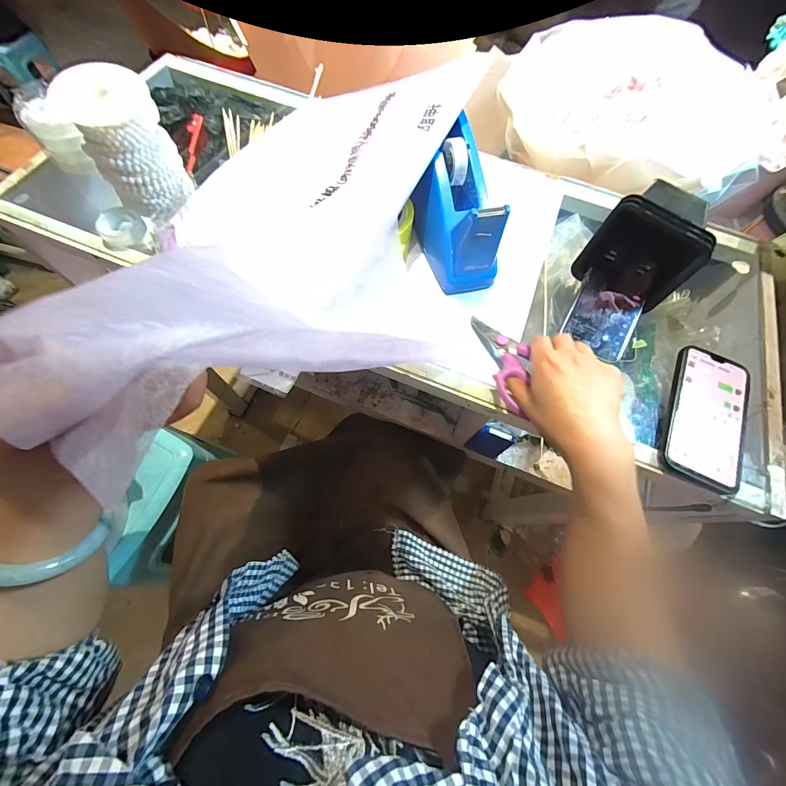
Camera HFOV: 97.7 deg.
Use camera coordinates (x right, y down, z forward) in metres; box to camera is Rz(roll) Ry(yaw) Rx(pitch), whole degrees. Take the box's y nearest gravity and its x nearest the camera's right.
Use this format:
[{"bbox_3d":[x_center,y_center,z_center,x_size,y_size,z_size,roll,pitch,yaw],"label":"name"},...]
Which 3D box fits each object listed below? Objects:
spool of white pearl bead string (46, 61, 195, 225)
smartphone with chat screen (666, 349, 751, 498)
[{"bbox_3d":[-0.301,-0.285,0.394,0.098,0.123,0.081,-38,76,-15],"label":"spool of white pearl bead string"},{"bbox_3d":[0.342,0.024,0.376,0.075,0.017,0.157,24,71,6],"label":"smartphone with chat screen"}]

